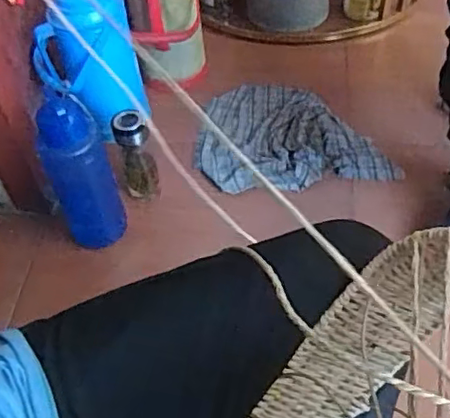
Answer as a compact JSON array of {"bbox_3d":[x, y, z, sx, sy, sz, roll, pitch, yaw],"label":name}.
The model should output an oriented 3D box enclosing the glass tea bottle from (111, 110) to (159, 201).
[{"bbox_3d":[-0.164,-0.089,1.105,0.068,0.187,0.080,-19,51,-9],"label":"glass tea bottle"}]

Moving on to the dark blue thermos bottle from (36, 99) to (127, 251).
[{"bbox_3d":[-0.258,-0.063,1.019,0.105,0.301,0.109,-27,53,-16],"label":"dark blue thermos bottle"}]

